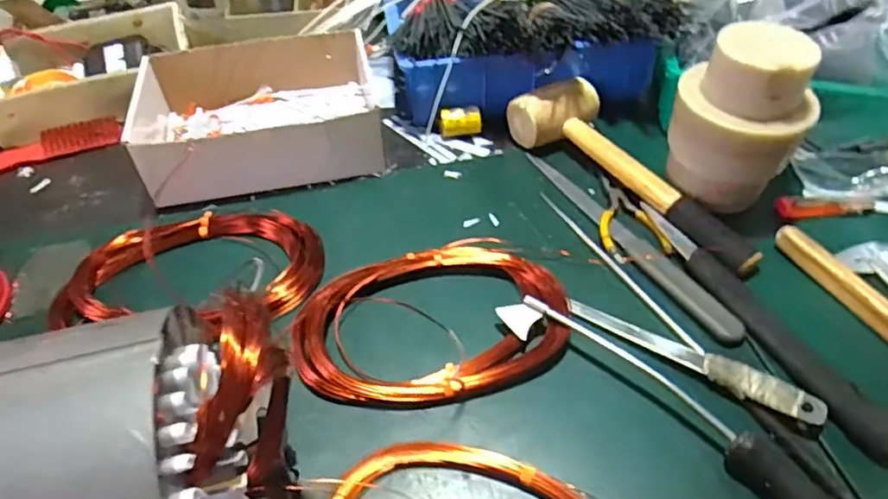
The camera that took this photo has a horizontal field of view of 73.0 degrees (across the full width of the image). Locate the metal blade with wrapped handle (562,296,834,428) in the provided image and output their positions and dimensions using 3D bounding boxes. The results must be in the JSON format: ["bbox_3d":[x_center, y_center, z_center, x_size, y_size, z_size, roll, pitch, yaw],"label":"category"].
[{"bbox_3d":[0.182,0.077,0.448,0.185,0.013,0.024,25,52,23],"label":"metal blade with wrapped handle"}]

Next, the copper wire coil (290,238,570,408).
[{"bbox_3d":[-0.011,0.056,0.468,0.211,0.036,0.119,-10,48,-8],"label":"copper wire coil"}]

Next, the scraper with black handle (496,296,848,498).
[{"bbox_3d":[0.164,0.108,0.418,0.283,0.026,0.047,35,58,27],"label":"scraper with black handle"}]

